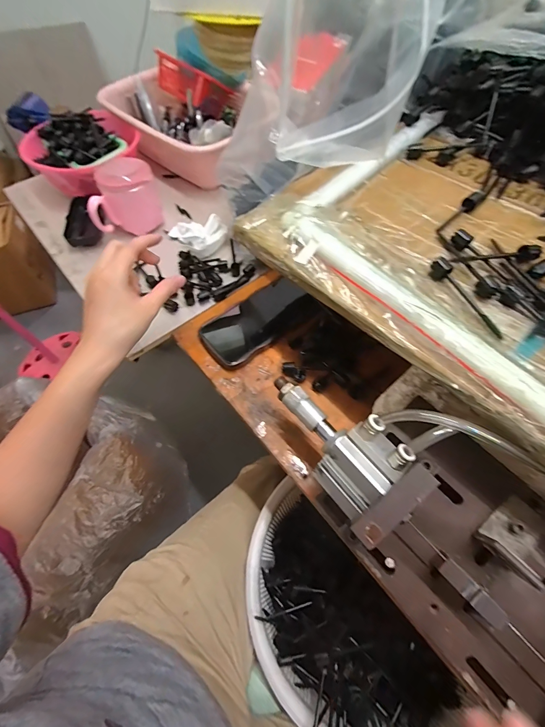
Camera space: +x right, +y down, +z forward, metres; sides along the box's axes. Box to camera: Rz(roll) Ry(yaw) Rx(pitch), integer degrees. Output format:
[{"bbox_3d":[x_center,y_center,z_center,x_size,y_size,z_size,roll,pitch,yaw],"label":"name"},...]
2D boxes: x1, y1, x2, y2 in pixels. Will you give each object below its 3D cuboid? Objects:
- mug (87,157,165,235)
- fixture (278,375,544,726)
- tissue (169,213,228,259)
[{"bbox_3d":[-0.237,-0.262,0.517,0.105,0.090,0.084,-25,63,-13],"label":"mug"},{"bbox_3d":[0.177,0.152,0.258,0.158,0.107,0.439,-40,67,-20],"label":"fixture"},{"bbox_3d":[-0.116,-0.198,0.505,0.086,0.026,0.060,-7,60,-3],"label":"tissue"}]

